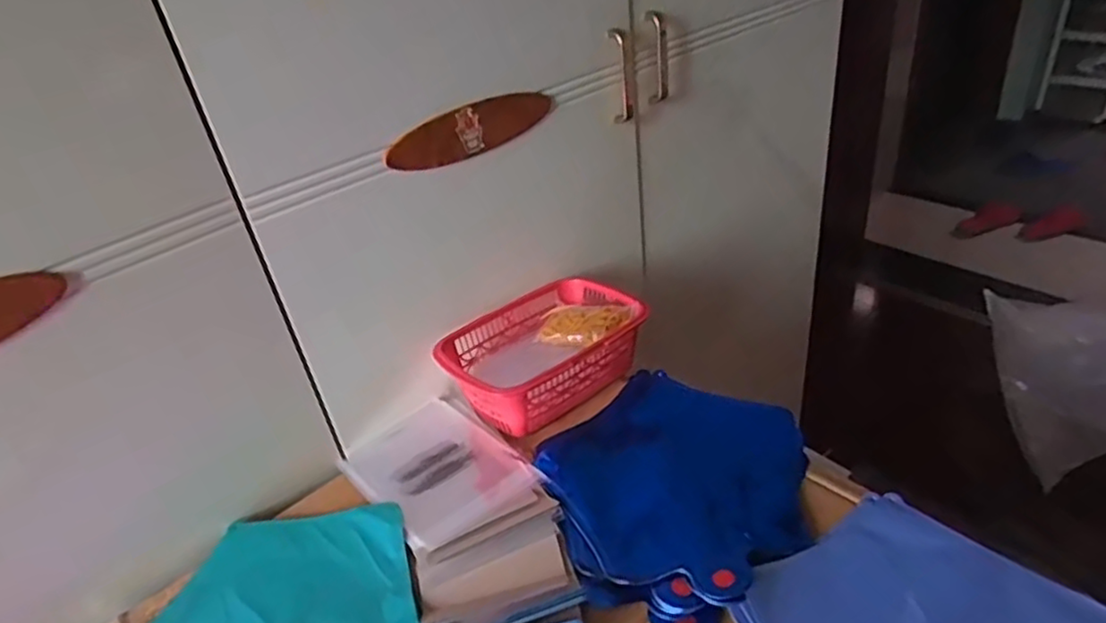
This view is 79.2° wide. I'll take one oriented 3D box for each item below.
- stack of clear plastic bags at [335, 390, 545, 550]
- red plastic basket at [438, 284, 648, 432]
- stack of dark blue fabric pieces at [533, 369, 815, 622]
[{"bbox_3d":[-0.114,0.148,0.652,0.133,0.018,0.201,-28,32,-29],"label":"stack of clear plastic bags"},{"bbox_3d":[-0.008,0.041,0.725,0.219,0.065,0.132,-31,40,-32],"label":"red plastic basket"},{"bbox_3d":[0.103,0.142,0.594,0.242,0.023,0.236,-27,38,-27],"label":"stack of dark blue fabric pieces"}]

